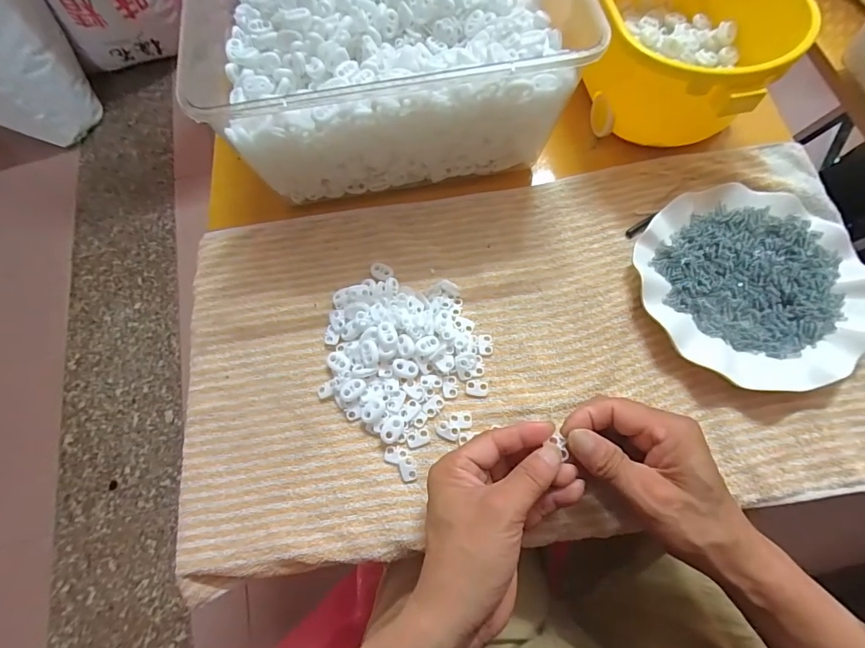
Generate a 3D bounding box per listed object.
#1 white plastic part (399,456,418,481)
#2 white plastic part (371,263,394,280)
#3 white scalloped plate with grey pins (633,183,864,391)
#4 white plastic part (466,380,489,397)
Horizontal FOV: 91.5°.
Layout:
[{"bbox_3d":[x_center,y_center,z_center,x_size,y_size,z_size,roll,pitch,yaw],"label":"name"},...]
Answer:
[{"bbox_3d":[-0.019,0.113,0.330,0.012,0.004,0.018,-13,70,-3],"label":"white plastic part"},{"bbox_3d":[-0.047,-0.048,0.387,0.022,0.004,0.016,29,74,12],"label":"white plastic part"},{"bbox_3d":[0.270,-0.034,0.361,0.179,0.023,0.177,-1,70,2],"label":"white scalloped plate with grey pins"},{"bbox_3d":[0.037,0.054,0.350,0.018,0.004,0.013,1,70,3],"label":"white plastic part"}]

